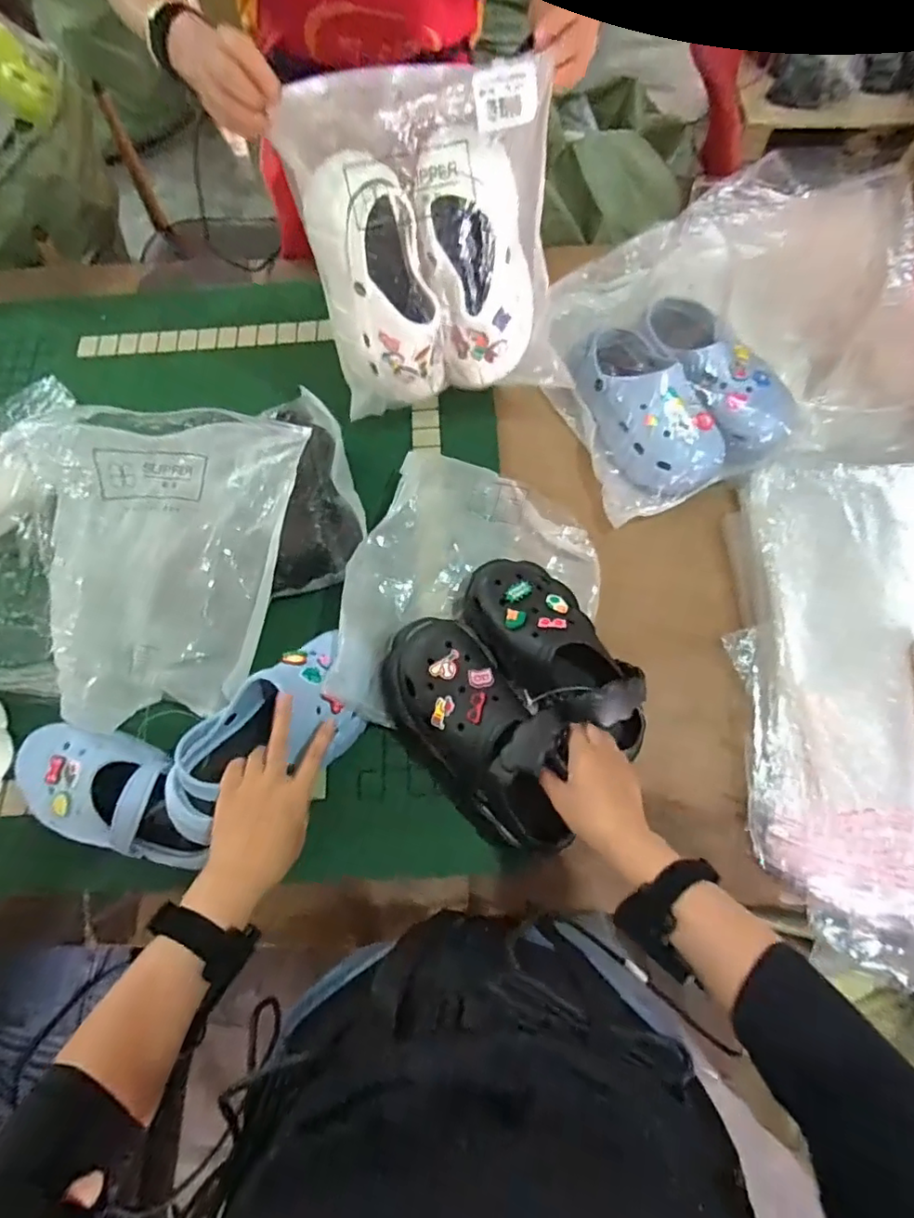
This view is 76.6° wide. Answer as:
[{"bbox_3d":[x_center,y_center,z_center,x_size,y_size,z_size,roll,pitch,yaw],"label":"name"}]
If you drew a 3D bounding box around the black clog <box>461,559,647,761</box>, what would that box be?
[{"bbox_3d":[0.108,0.040,0.636,0.122,0.099,0.245,-34,59,-11],"label":"black clog"}]

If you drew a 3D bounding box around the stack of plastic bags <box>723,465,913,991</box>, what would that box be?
[{"bbox_3d":[0.526,0.088,0.640,0.386,0.083,0.562,3,70,1],"label":"stack of plastic bags"}]

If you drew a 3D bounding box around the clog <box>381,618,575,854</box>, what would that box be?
[{"bbox_3d":[0.023,0.125,0.599,0.122,0.109,0.262,-39,74,-13],"label":"clog"}]

